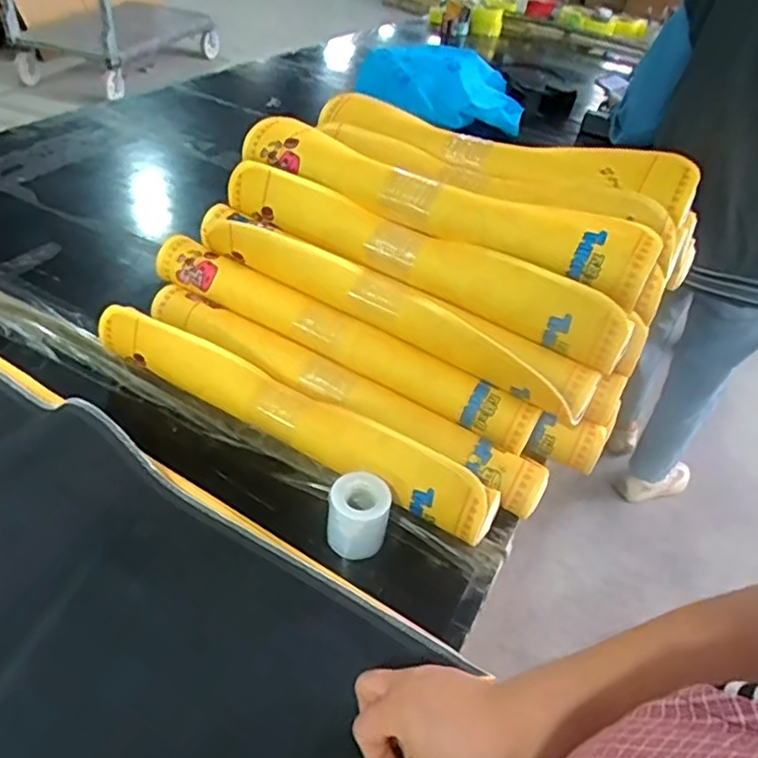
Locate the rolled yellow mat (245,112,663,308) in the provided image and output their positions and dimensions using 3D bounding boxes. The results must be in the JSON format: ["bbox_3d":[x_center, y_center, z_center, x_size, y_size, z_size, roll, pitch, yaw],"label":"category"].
[{"bbox_3d":[0.060,-0.209,0.719,0.502,0.058,0.083,27,44,21],"label":"rolled yellow mat"}]

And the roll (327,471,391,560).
[{"bbox_3d":[-0.020,0.133,0.614,0.057,0.067,0.058,4,39,-4],"label":"roll"}]

